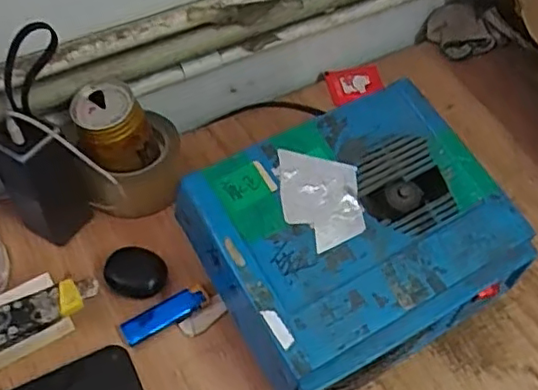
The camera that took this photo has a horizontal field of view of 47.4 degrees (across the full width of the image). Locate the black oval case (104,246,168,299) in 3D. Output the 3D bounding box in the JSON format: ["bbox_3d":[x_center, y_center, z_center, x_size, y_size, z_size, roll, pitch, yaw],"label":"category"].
[{"bbox_3d":[-0.124,0.071,0.569,0.055,0.022,0.039,5,51,5],"label":"black oval case"}]

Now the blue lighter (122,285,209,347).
[{"bbox_3d":[-0.093,0.109,0.554,0.080,0.017,0.024,-24,54,-17],"label":"blue lighter"}]

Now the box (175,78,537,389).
[{"bbox_3d":[0.073,0.045,0.516,0.234,0.136,0.180,-24,54,-17],"label":"box"}]

